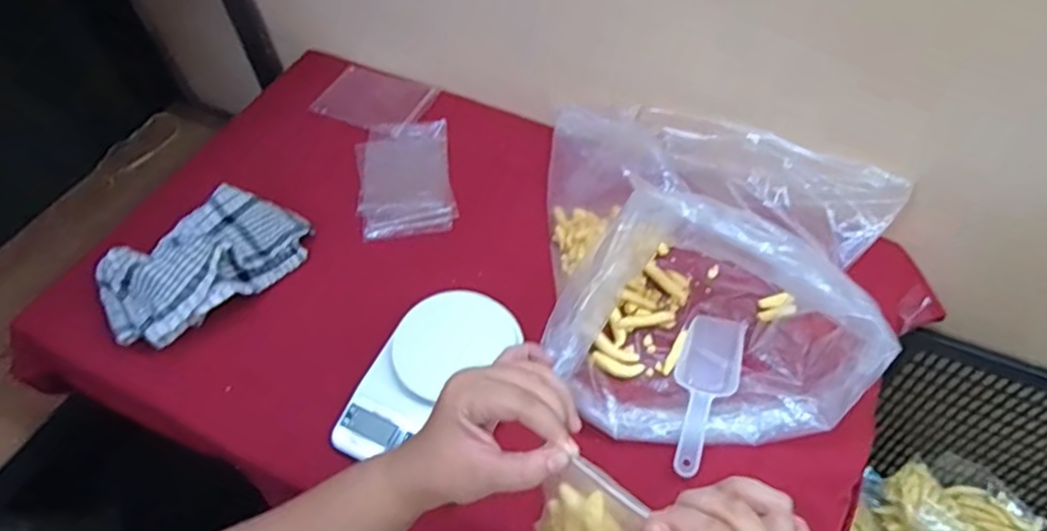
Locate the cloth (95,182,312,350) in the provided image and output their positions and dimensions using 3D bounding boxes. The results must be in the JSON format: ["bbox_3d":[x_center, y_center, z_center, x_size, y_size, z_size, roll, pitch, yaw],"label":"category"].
[{"bbox_3d":[-0.323,-0.003,0.637,0.197,0.053,0.112,-38,63,-21],"label":"cloth"}]

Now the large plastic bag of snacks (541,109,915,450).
[{"bbox_3d":[0.186,-0.014,0.590,0.314,0.136,0.333,3,56,3],"label":"large plastic bag of snacks"}]

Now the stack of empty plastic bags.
[{"bbox_3d":[-0.142,-0.110,0.743,0.109,0.016,0.177,-8,57,-4],"label":"stack of empty plastic bags"}]

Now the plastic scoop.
[{"bbox_3d":[0.162,0.115,0.563,0.052,0.023,0.155,16,58,12],"label":"plastic scoop"}]

